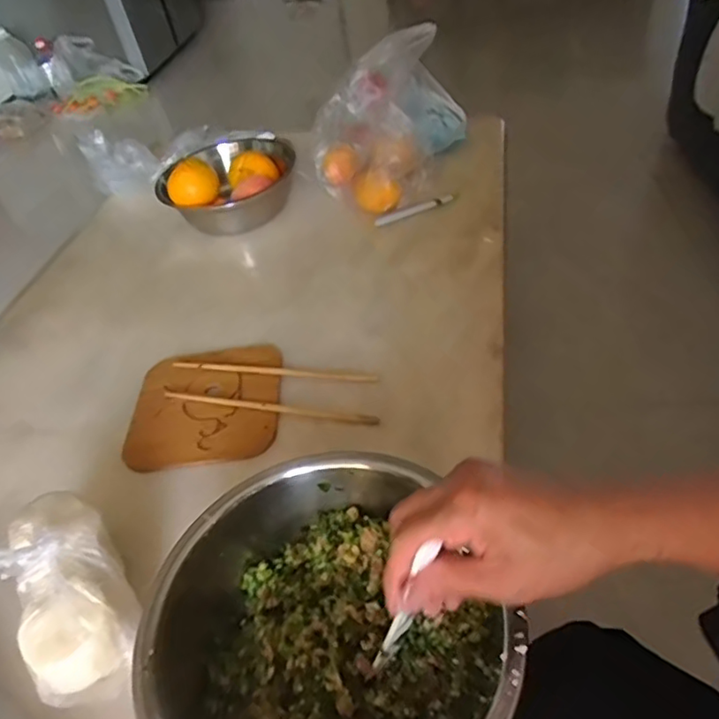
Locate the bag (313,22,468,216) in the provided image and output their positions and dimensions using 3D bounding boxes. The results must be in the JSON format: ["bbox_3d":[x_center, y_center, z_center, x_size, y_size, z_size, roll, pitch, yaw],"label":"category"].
[{"bbox_3d":[0.044,-0.363,0.885,0.220,0.173,0.224,-2,45,5],"label":"bag"}]

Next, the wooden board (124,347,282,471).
[{"bbox_3d":[-0.166,0.049,0.633,0.160,0.014,0.148,-6,44,2],"label":"wooden board"}]

